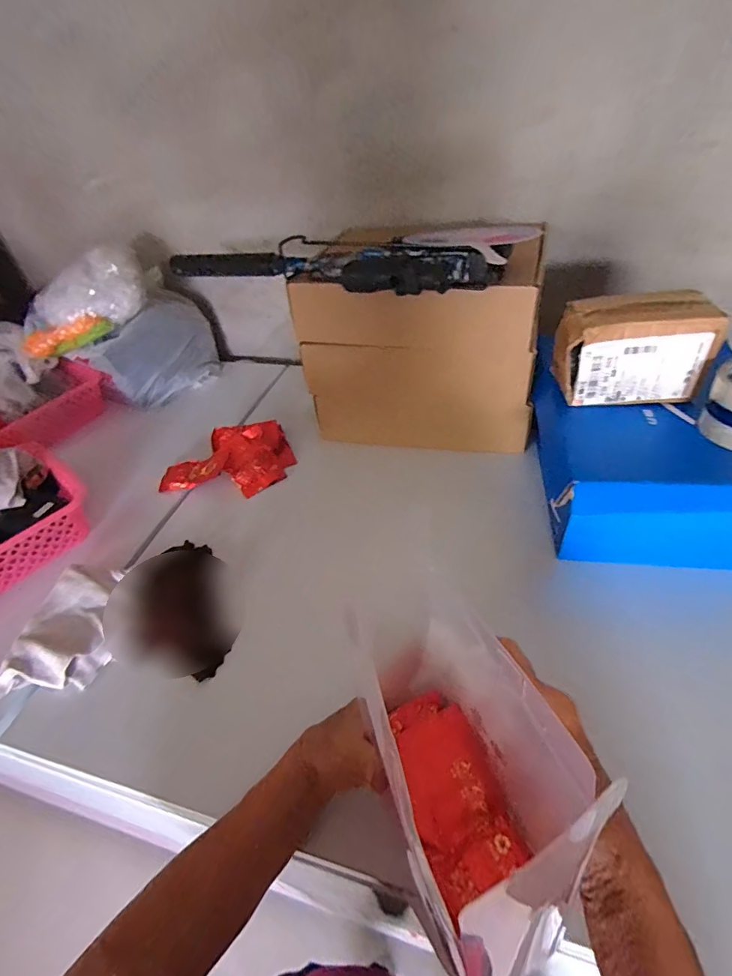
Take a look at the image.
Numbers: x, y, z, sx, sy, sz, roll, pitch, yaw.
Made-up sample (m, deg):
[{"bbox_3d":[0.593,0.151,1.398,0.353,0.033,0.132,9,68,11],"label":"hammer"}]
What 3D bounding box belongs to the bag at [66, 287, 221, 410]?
[{"bbox_3d":[-0.396,-0.262,0.878,0.074,0.158,0.240,28,54,32],"label":"bag"}]

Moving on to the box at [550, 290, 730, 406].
[{"bbox_3d":[0.297,-0.153,0.512,0.153,0.103,0.065,3,44,12],"label":"box"}]

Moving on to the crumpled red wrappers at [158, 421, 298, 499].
[{"bbox_3d":[-0.219,-0.042,0.717,0.202,0.032,0.132,-8,43,0],"label":"crumpled red wrappers"}]

